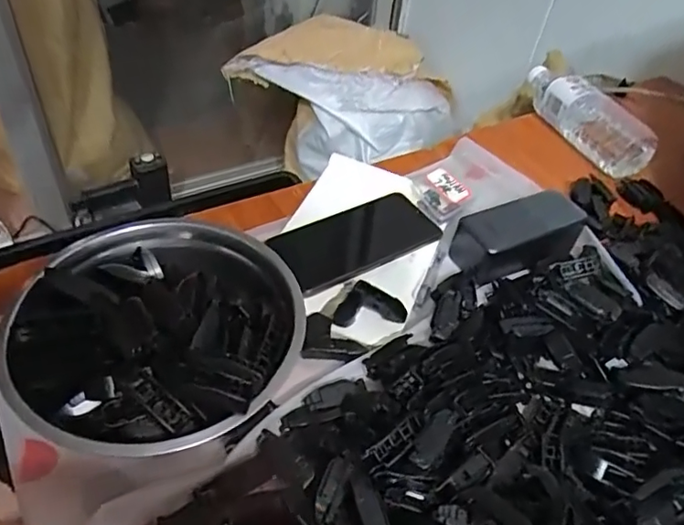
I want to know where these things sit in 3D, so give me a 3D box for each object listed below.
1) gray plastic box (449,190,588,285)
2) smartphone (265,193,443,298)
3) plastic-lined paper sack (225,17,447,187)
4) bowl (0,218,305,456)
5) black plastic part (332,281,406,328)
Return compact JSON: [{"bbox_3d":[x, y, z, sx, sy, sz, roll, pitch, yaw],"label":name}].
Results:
[{"bbox_3d":[0.176,-0.025,0.547,0.126,0.062,0.057,-13,48,-19],"label":"gray plastic box"},{"bbox_3d":[0.012,-0.023,0.539,0.170,0.008,0.081,-19,50,-24],"label":"smartphone"},{"bbox_3d":[-0.004,-0.343,1.275,0.497,0.356,0.165,3,45,-4],"label":"plastic-lined paper sack"},{"bbox_3d":[-0.132,0.050,0.411,0.194,0.064,0.200,4,45,-4],"label":"bowl"},{"bbox_3d":[0.025,0.042,0.480,0.054,0.008,0.051,26,48,18],"label":"black plastic part"}]

